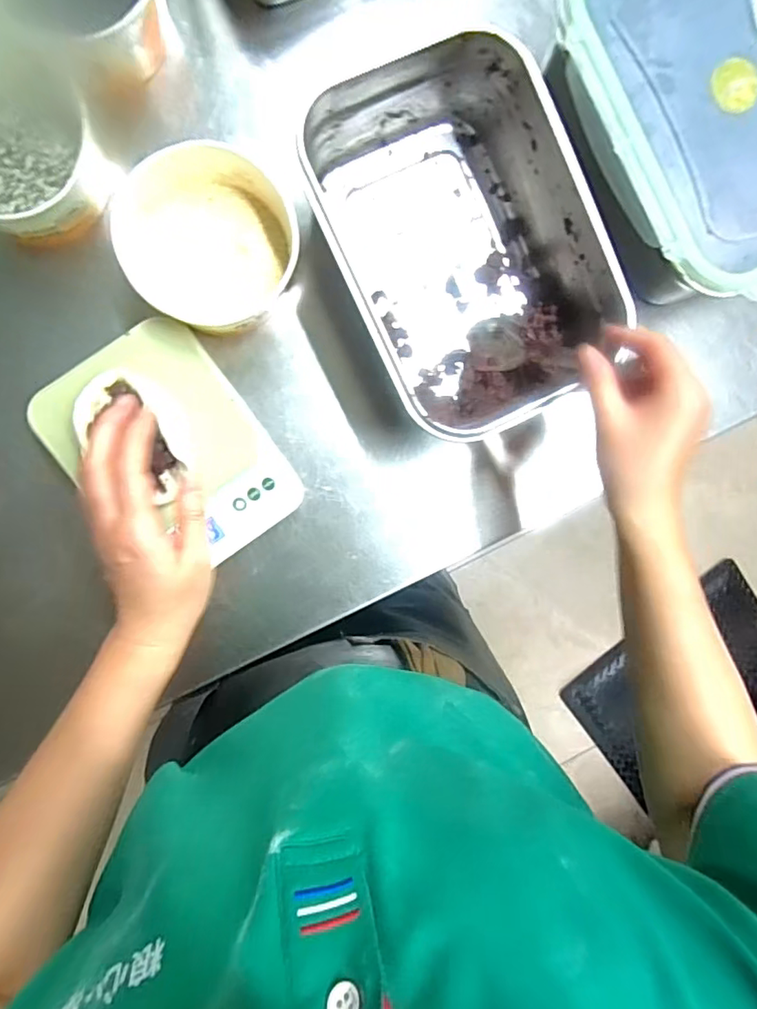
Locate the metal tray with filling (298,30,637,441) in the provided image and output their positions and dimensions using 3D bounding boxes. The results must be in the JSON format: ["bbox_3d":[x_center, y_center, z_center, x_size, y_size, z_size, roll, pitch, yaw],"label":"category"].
[{"bbox_3d":[0.062,-0.203,0.454,0.195,0.091,0.275,-27,96,-5],"label":"metal tray with filling"}]

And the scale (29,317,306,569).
[{"bbox_3d":[-0.165,-0.039,0.443,0.142,0.028,0.186,-37,103,-10],"label":"scale"}]

